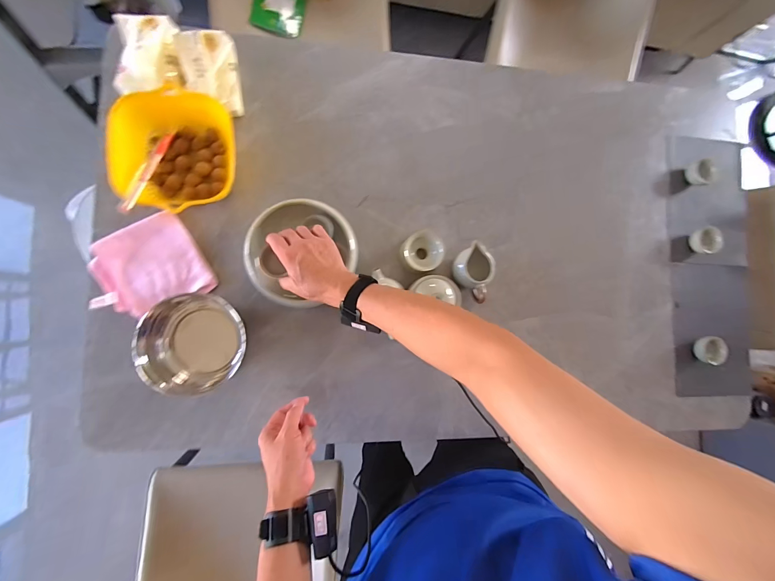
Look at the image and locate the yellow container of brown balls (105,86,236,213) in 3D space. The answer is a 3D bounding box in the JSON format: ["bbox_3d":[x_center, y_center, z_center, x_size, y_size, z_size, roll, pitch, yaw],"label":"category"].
[{"bbox_3d":[-0.361,-0.236,0.578,0.182,0.077,0.196,-6,89,-8],"label":"yellow container of brown balls"}]

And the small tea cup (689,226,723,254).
[{"bbox_3d":[0.714,-0.112,0.746,0.068,0.035,0.056,-21,90,-8],"label":"small tea cup"}]

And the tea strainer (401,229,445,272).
[{"bbox_3d":[0.069,-0.076,0.644,0.079,0.031,0.075,0,88,-8],"label":"tea strainer"}]

